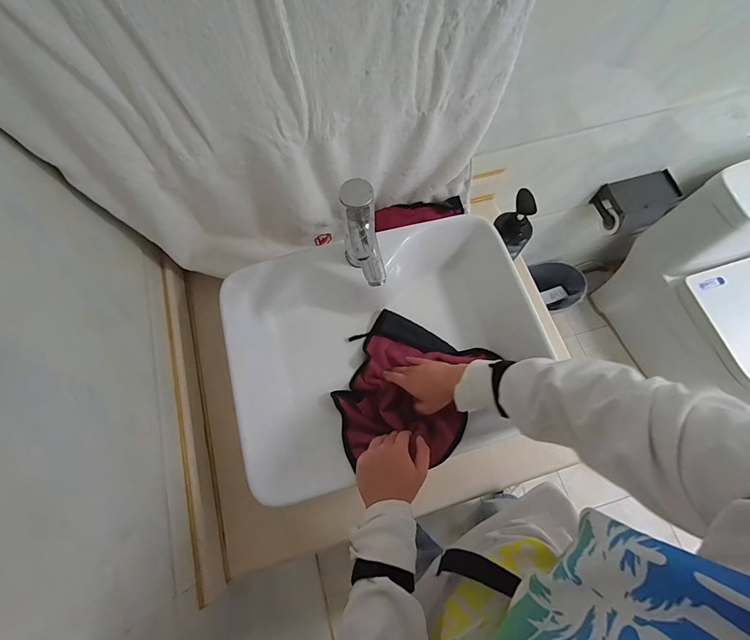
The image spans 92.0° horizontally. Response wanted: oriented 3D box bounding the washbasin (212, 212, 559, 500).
[{"bbox_3d":[0.020,0.040,0.608,0.479,0.114,0.367,-15,71,-5],"label":"washbasin"}]

